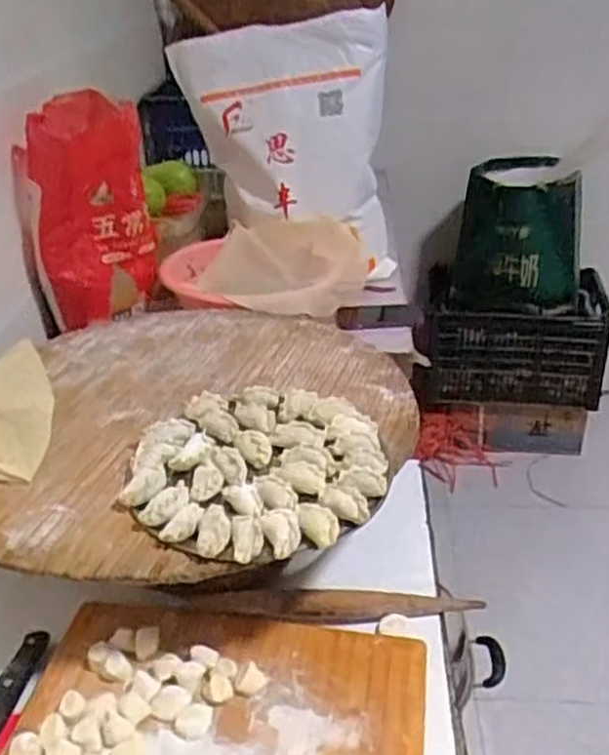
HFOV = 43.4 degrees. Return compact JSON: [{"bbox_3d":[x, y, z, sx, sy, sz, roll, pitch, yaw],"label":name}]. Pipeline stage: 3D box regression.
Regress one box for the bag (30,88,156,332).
[{"bbox_3d":[-0.341,-0.264,1.231,0.186,0.315,0.090,-12,32,-15],"label":"bag"}]

